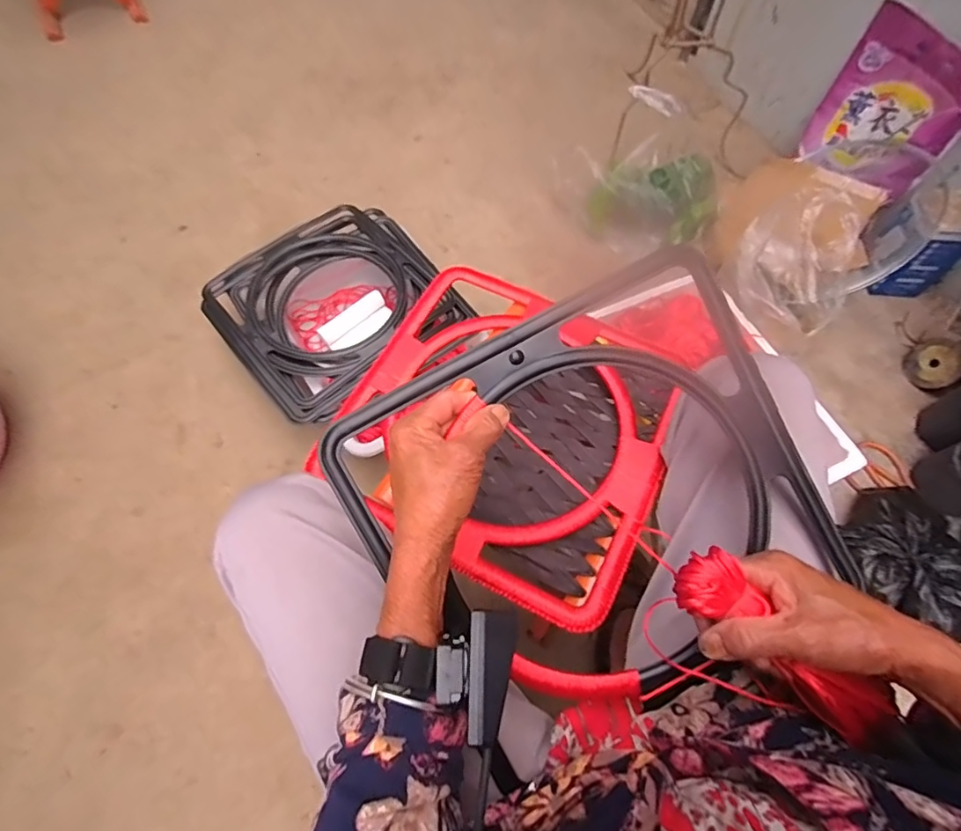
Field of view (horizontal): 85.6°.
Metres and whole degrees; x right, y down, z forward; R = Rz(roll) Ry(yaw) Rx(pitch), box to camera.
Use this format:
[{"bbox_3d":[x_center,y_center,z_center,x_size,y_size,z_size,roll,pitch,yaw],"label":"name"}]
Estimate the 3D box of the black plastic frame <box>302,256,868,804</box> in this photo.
[{"bbox_3d":[0.088,0.067,0.401,0.329,0.026,0.300,-29,93,-4],"label":"black plastic frame"}]

